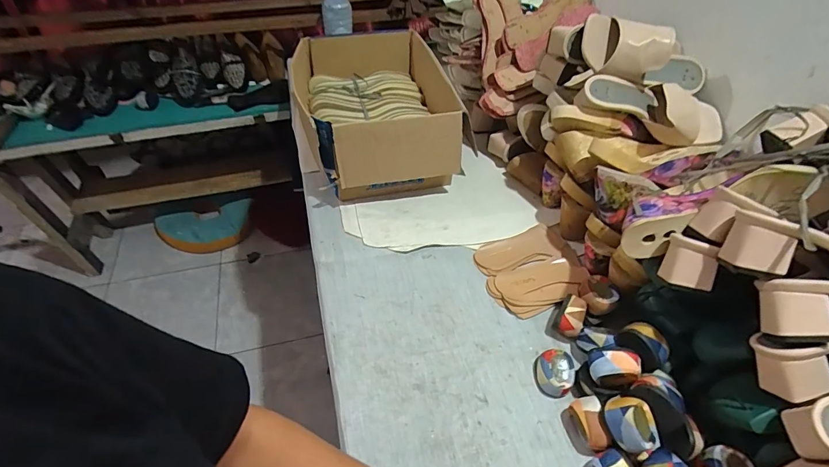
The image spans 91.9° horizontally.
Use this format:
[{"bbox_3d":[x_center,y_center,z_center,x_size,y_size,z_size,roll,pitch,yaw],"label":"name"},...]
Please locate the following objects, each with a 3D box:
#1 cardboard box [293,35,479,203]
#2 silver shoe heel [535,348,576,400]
[{"bbox_3d":[-0.079,-0.248,0.847,0.305,0.202,0.357,-15,51,-16],"label":"cardboard box"},{"bbox_3d":[0.203,0.198,0.578,0.050,0.035,0.063,5,49,2],"label":"silver shoe heel"}]

